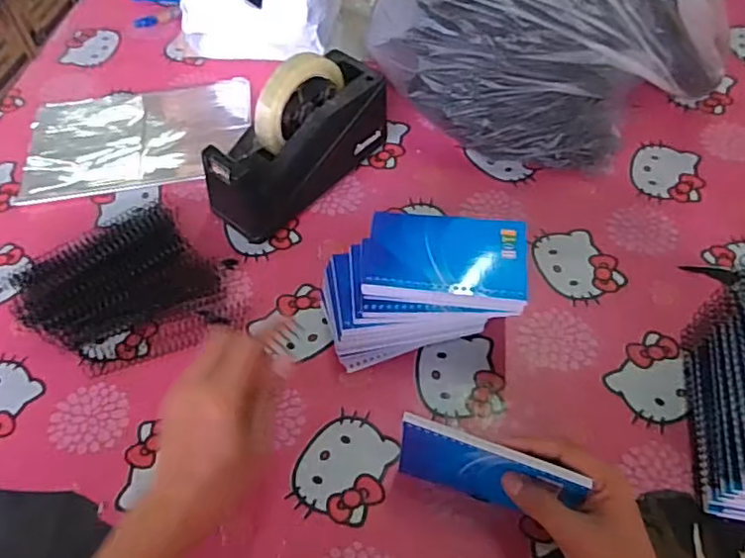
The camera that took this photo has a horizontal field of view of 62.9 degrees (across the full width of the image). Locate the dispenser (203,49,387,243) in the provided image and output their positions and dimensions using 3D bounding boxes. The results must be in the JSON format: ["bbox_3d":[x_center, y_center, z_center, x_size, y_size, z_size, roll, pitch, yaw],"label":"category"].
[{"bbox_3d":[-0.076,-0.144,0.614,0.071,0.129,0.197,38,66,24],"label":"dispenser"}]

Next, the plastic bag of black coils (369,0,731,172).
[{"bbox_3d":[0.198,-0.289,0.637,0.310,0.233,0.314,36,65,23],"label":"plastic bag of black coils"}]

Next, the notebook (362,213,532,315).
[{"bbox_3d":[0.061,-0.018,0.508,0.131,0.013,0.084,6,57,6],"label":"notebook"}]

